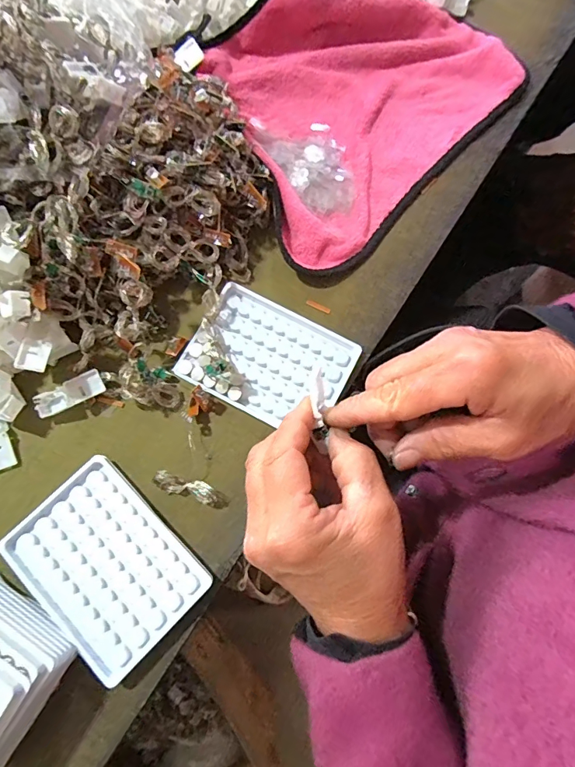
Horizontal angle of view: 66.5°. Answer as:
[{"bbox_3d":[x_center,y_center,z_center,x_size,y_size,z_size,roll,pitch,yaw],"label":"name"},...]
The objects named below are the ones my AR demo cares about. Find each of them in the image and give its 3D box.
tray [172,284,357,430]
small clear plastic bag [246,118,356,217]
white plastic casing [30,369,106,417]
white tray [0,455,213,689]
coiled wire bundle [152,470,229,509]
[{"bbox_3d":[-0.015,-0.020,0.362,0.127,0.013,0.093,27,77,5],"label":"tray"},{"bbox_3d":[0.021,-0.212,0.408,0.075,0.014,0.117,-37,80,-10],"label":"small clear plastic bag"},{"bbox_3d":[-0.171,0.009,0.346,0.054,0.018,0.018,-24,78,-8],"label":"white plastic casing"},{"bbox_3d":[-0.131,0.129,0.319,0.128,0.019,0.093,44,79,9],"label":"white tray"},{"bbox_3d":[-0.073,0.080,0.330,0.057,0.018,0.016,17,76,2],"label":"coiled wire bundle"}]

